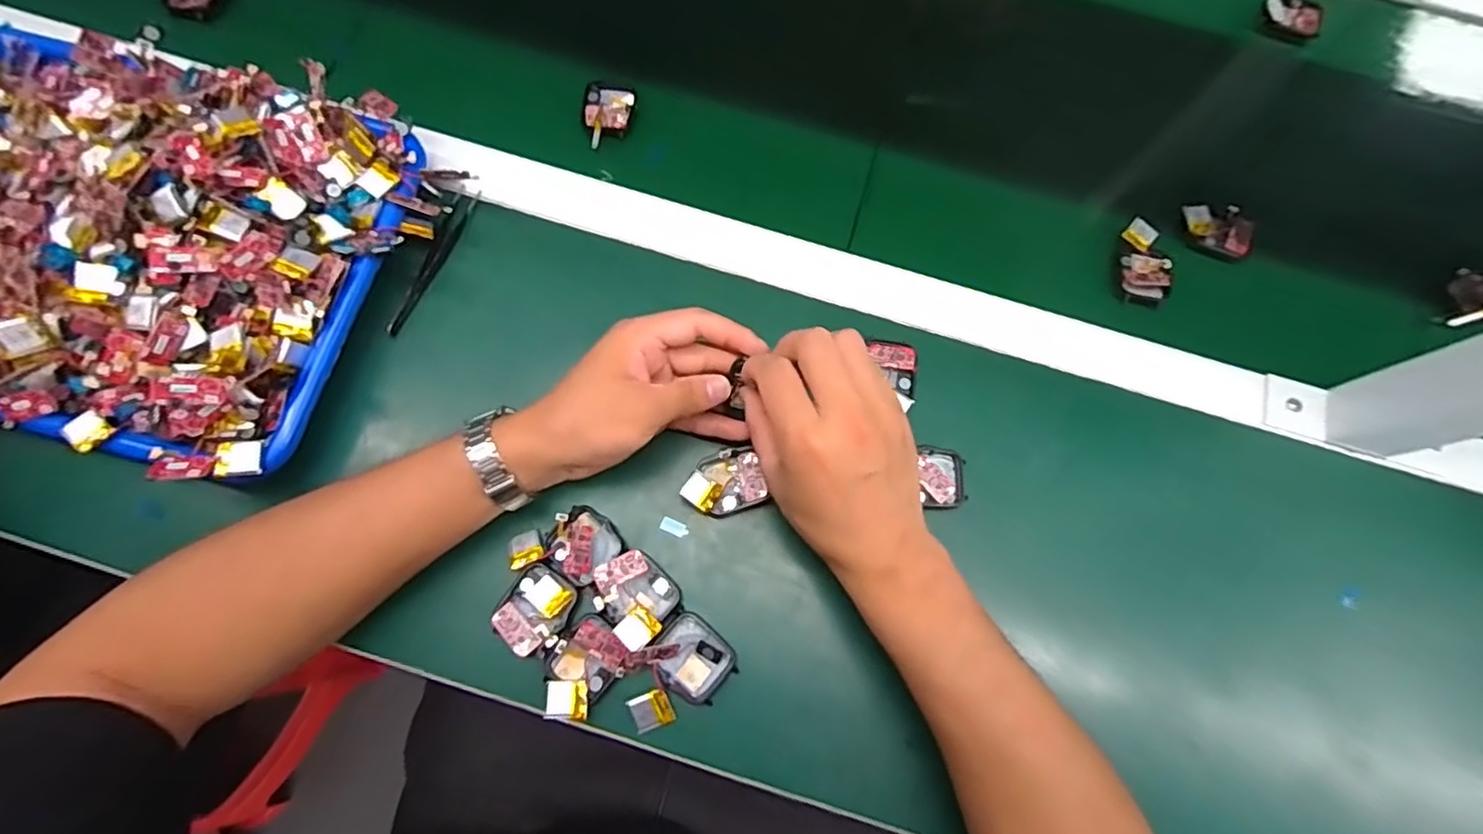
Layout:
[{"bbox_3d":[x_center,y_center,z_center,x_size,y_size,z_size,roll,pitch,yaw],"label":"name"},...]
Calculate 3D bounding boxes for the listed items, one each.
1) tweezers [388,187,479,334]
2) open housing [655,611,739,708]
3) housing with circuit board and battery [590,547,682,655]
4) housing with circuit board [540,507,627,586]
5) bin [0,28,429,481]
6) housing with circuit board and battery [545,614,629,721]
[{"bbox_3d":[-0.208,-0.108,0.434,0.016,0.009,0.116,17,74,3],"label":"tweezers"},{"bbox_3d":[-0.027,0.139,0.365,0.044,0.012,0.038,38,76,9],"label":"open housing"},{"bbox_3d":[-0.061,0.103,0.366,0.042,0.015,0.048,-42,79,-12],"label":"housing with circuit board and battery"},{"bbox_3d":[-0.095,0.076,0.377,0.041,0.012,0.041,42,77,9],"label":"housing with circuit board"},{"bbox_3d":[-0.392,-0.116,0.378,0.335,0.056,0.260,11,74,1],"label":"bin"},{"bbox_3d":[-0.089,0.141,0.356,0.035,0.013,0.052,34,76,7],"label":"housing with circuit board and battery"}]

